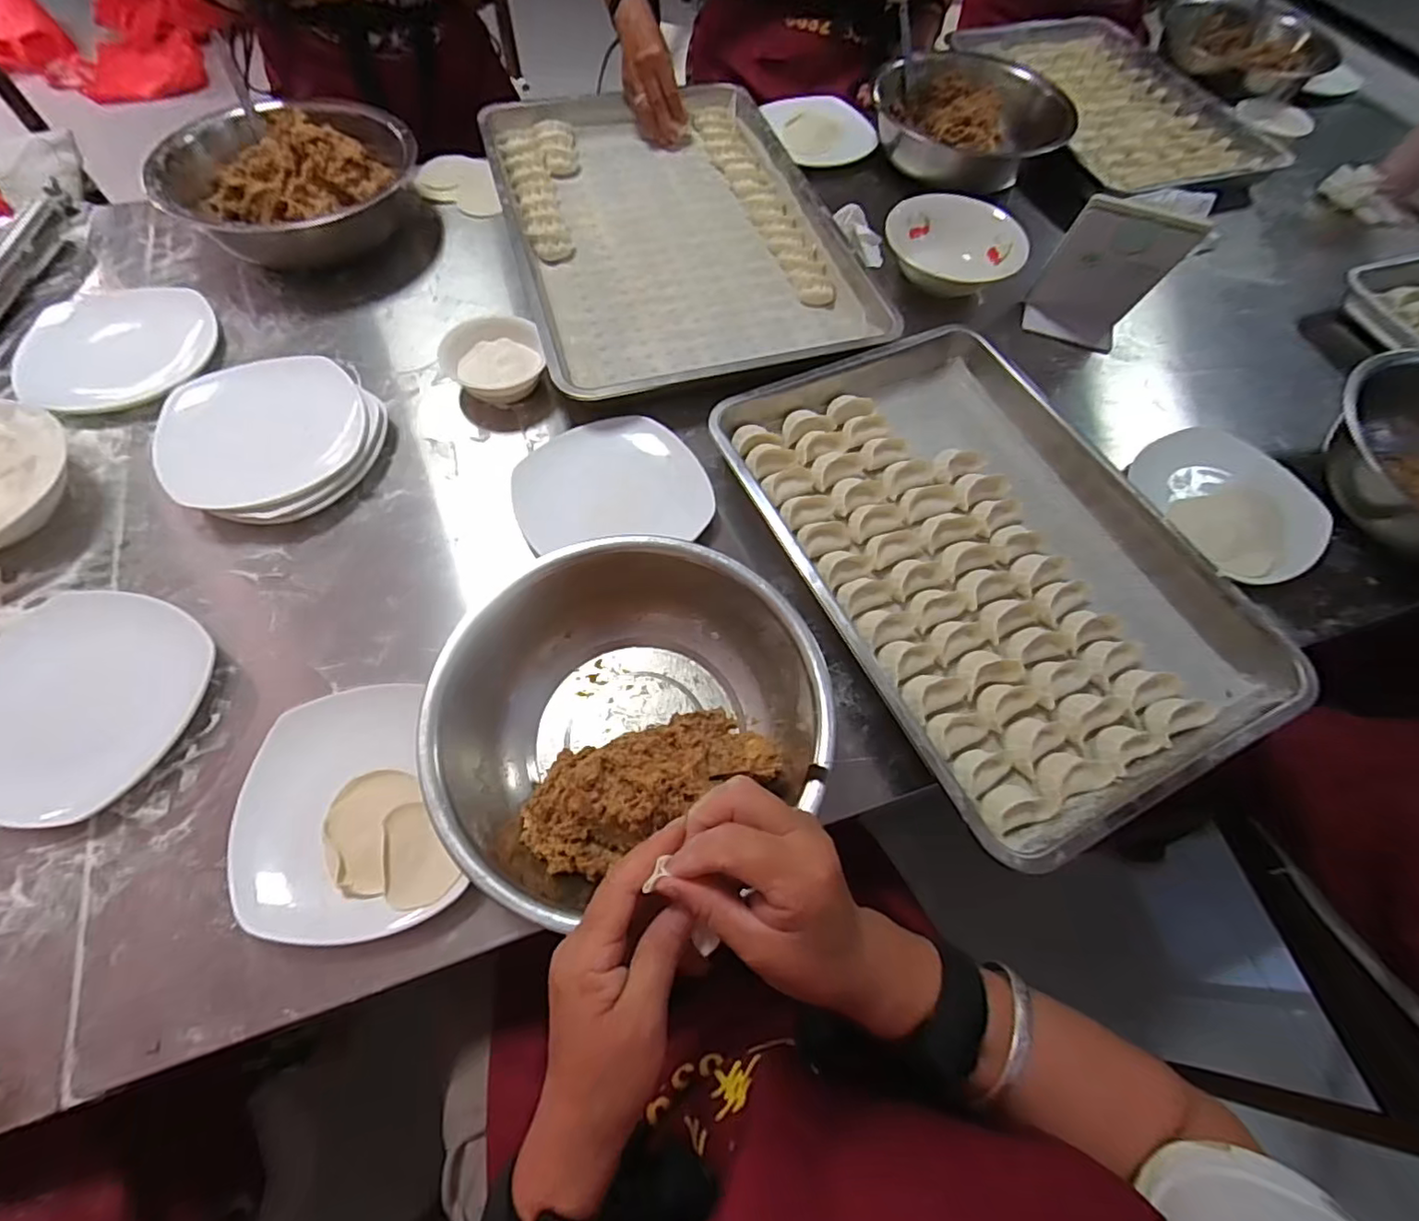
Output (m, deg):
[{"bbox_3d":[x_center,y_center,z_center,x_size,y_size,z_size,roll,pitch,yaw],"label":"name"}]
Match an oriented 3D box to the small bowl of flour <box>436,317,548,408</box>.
[{"bbox_3d":[-0.229,-0.264,0.658,0.101,0.048,0.084,-20,65,-13],"label":"small bowl of flour"}]

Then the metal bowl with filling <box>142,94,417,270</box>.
[{"bbox_3d":[-0.502,-0.513,0.747,0.233,0.096,0.237,26,64,10],"label":"metal bowl with filling"}]

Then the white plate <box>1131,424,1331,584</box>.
[{"bbox_3d":[0.541,-0.116,0.636,0.159,0.030,0.177,-29,68,-17],"label":"white plate"}]

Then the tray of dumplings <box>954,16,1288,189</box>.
[{"bbox_3d":[0.654,-0.834,0.991,0.325,0.026,0.501,-15,64,-11],"label":"tray of dumplings"}]

